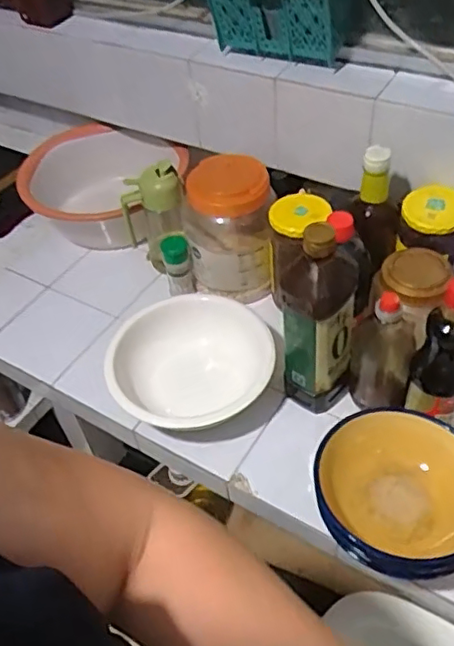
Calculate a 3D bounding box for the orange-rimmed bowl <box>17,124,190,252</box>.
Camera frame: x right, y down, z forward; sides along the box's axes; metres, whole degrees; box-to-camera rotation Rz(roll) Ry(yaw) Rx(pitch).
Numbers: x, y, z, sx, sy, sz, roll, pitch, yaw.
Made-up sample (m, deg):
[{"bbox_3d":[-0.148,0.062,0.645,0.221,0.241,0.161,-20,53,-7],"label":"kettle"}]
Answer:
[{"bbox_3d":[-0.242,-0.231,1.086,0.313,0.140,0.228,17,52,21],"label":"orange-rimmed bowl"}]

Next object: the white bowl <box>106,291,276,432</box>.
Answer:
[{"bbox_3d":[-0.040,0.067,0.804,0.209,0.087,0.197,-3,48,3],"label":"white bowl"}]

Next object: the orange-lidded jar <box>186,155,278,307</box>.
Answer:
[{"bbox_3d":[0.002,-0.147,0.905,0.120,0.195,0.121,-3,48,3],"label":"orange-lidded jar"}]

